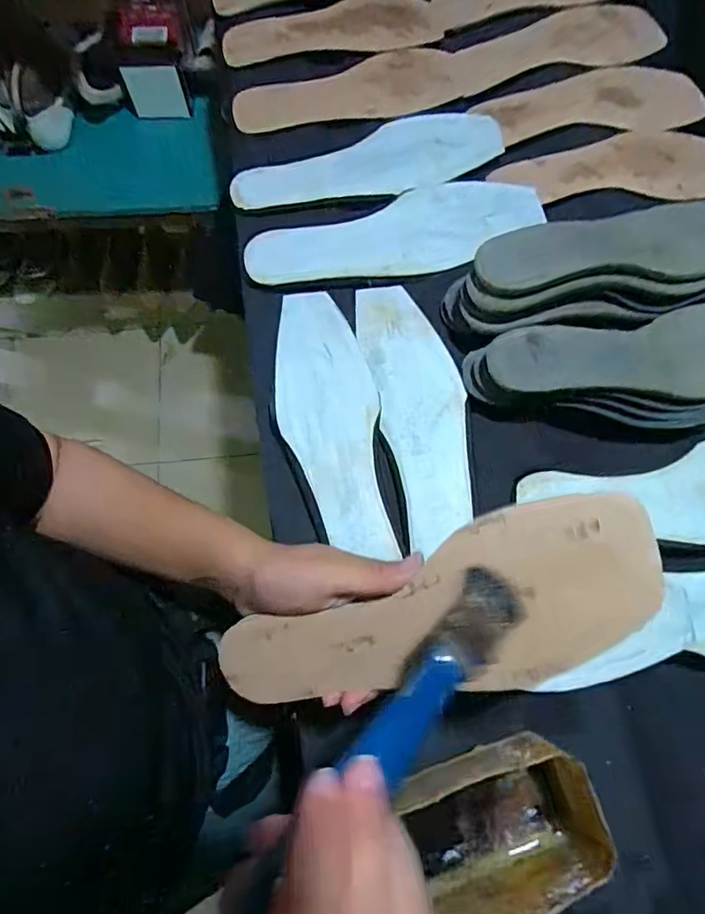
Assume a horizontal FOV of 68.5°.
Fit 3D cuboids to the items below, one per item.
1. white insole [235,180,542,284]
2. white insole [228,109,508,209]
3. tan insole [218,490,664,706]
[{"bbox_3d":[0.045,-0.204,0.477,0.280,0.006,0.085,-18,73,-6],"label":"white insole"},{"bbox_3d":[0.018,-0.286,0.505,0.267,0.008,0.081,-18,73,-6],"label":"white insole"},{"bbox_3d":[0.036,0.091,0.267,0.233,0.006,0.078,-26,85,16],"label":"tan insole"}]

